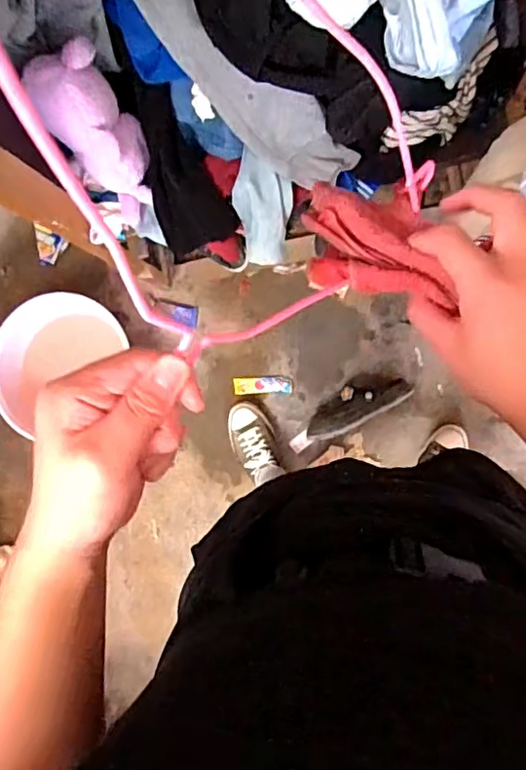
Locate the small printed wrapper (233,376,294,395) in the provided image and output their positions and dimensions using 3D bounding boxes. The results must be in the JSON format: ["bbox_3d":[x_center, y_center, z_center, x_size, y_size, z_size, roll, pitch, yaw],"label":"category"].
[{"bbox_3d":[-0.001,0.001,1.454,0.147,0.009,0.044,-2,89,8],"label":"small printed wrapper"}]

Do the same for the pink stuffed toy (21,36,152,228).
[{"bbox_3d":[-0.251,-0.382,0.924,0.126,0.273,0.090,-25,47,7],"label":"pink stuffed toy"}]

